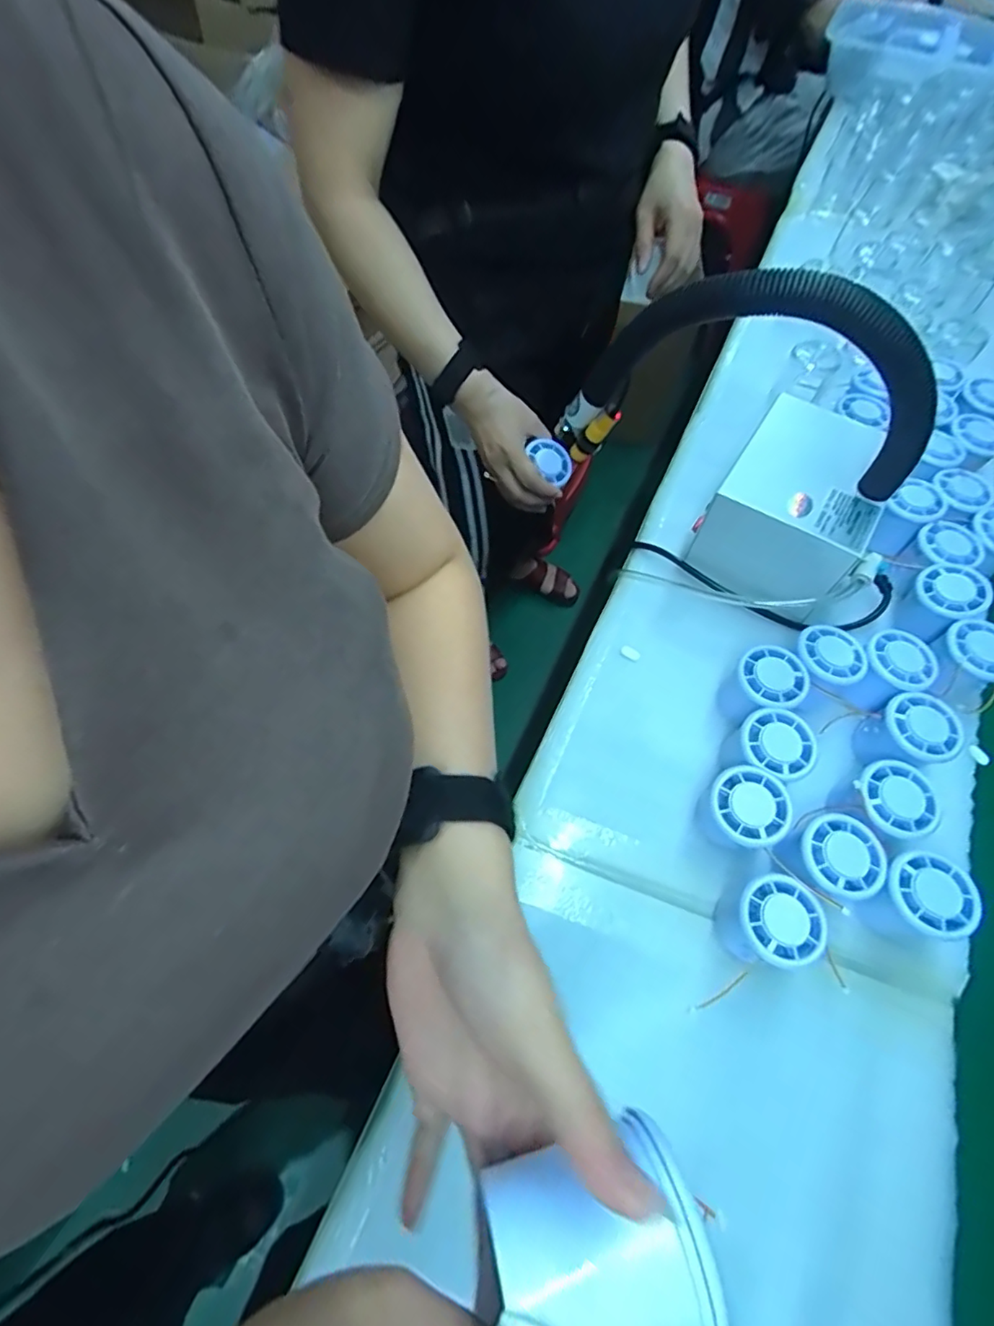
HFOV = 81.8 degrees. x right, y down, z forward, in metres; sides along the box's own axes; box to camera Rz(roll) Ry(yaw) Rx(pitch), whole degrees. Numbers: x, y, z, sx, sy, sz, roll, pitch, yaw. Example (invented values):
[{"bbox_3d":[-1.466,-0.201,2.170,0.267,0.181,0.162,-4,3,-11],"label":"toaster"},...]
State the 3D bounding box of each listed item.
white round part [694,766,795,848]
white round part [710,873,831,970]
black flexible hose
[{"bbox_3d":[0.182,0.112,0.431,0.051,0.056,0.054,1,62,-2],"label":"white round part"},{"bbox_3d":[0.188,0.181,0.400,0.052,0.058,0.053,1,62,-2],"label":"white round part"},{"bbox_3d":[0.205,-0.224,0.449,0.275,0.148,0.034,24,64,10],"label":"black flexible hose"}]

